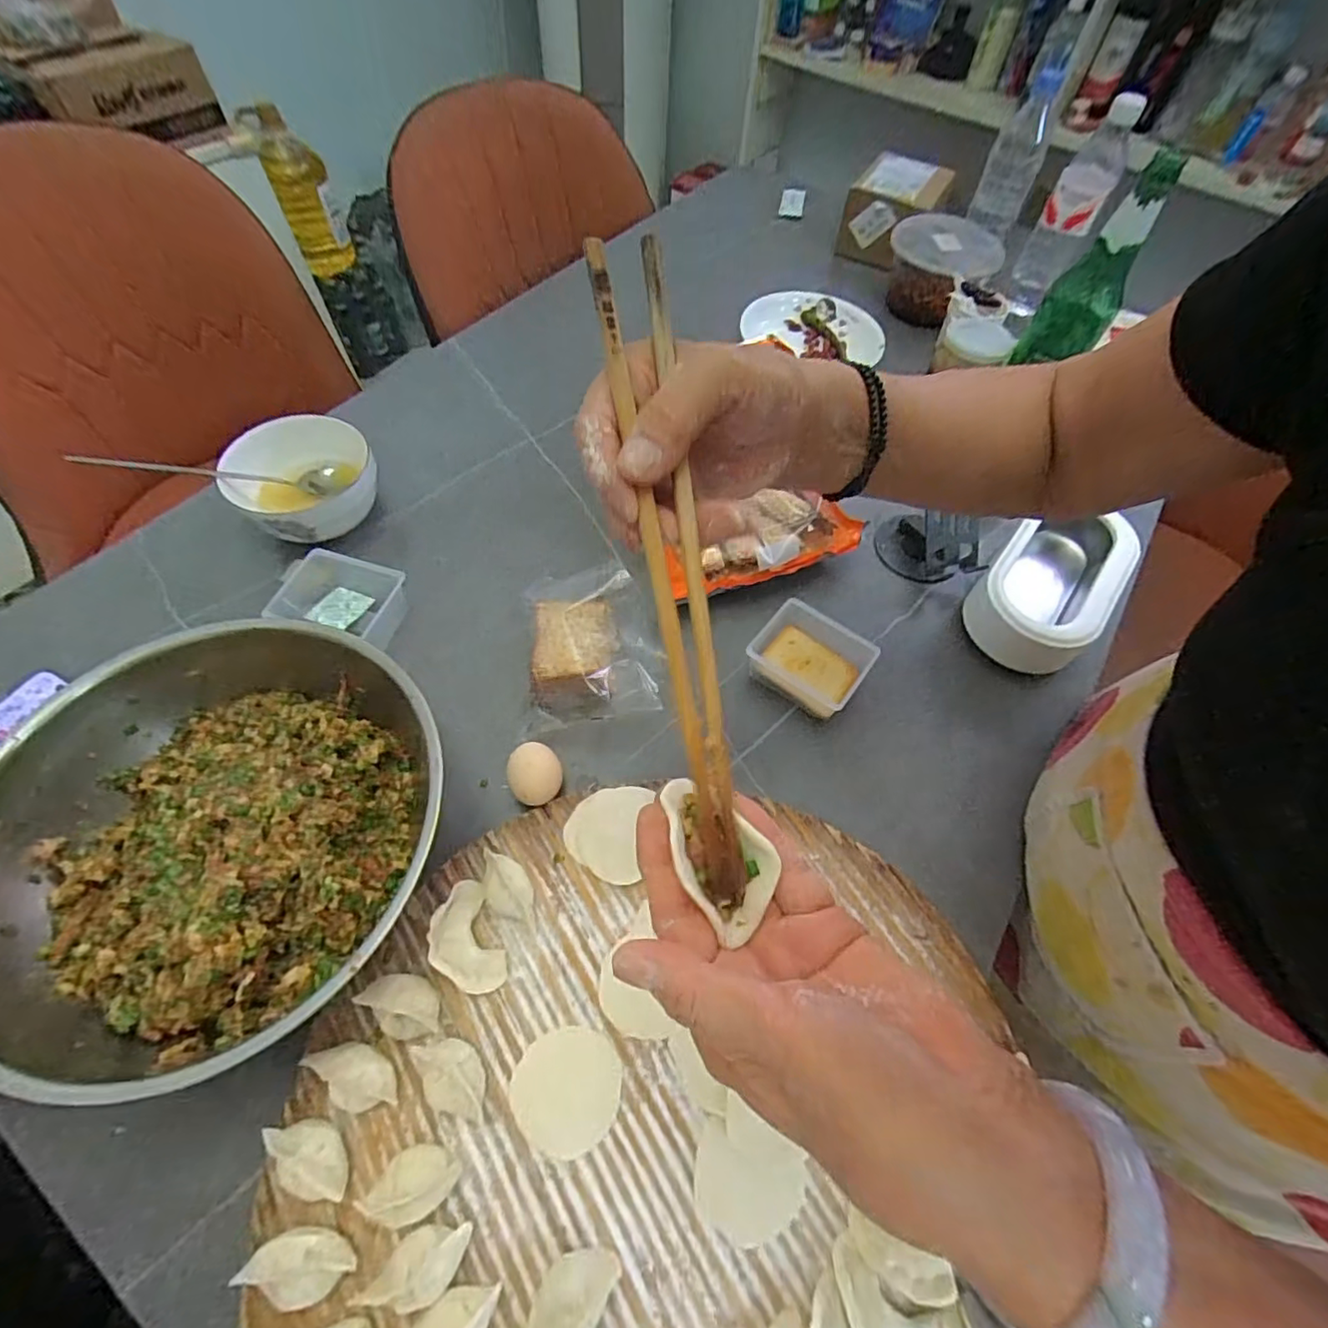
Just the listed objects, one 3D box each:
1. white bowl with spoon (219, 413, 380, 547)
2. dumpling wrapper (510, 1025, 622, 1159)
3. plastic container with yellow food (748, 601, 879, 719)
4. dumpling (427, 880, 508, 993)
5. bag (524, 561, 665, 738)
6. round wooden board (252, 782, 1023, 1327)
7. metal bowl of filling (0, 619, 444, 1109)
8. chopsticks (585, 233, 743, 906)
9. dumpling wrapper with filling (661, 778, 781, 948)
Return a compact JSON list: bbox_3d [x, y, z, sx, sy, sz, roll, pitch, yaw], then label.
[{"bbox_3d":[-0.336,-0.168,0.565,0.124,0.066,0.126,1,58,-2],"label":"white bowl with spoon"},{"bbox_3d":[-0.057,0.250,0.351,0.061,0.004,0.060,0,58,-3],"label":"dumpling wrapper"},{"bbox_3d":[0.120,-0.001,0.502,0.088,0.046,0.076,34,63,17],"label":"plastic container with yellow food"},{"bbox_3d":[-0.128,0.175,0.381,0.038,0.025,0.067,-22,62,-15],"label":"dumpling"},{"bbox_3d":[-0.062,-0.023,0.497,0.106,0.043,0.149,-3,58,-5],"label":"bag"},{"bbox_3d":[-0.009,0.273,0.333,0.379,0.035,0.402,1,58,-2],"label":"round wooden board"},{"bbox_3d":[-0.273,0.107,0.377,0.258,0.086,0.256,1,58,-2],"label":"metal bowl of filling"},{"bbox_3d":[0.005,-0.042,0.230,0.027,0.017,0.257,-9,86,-8],"label":"chopsticks"},{"bbox_3d":[0.020,0.070,0.229,0.035,0.019,0.059,-18,61,-14],"label":"dumpling wrapper with filling"}]

